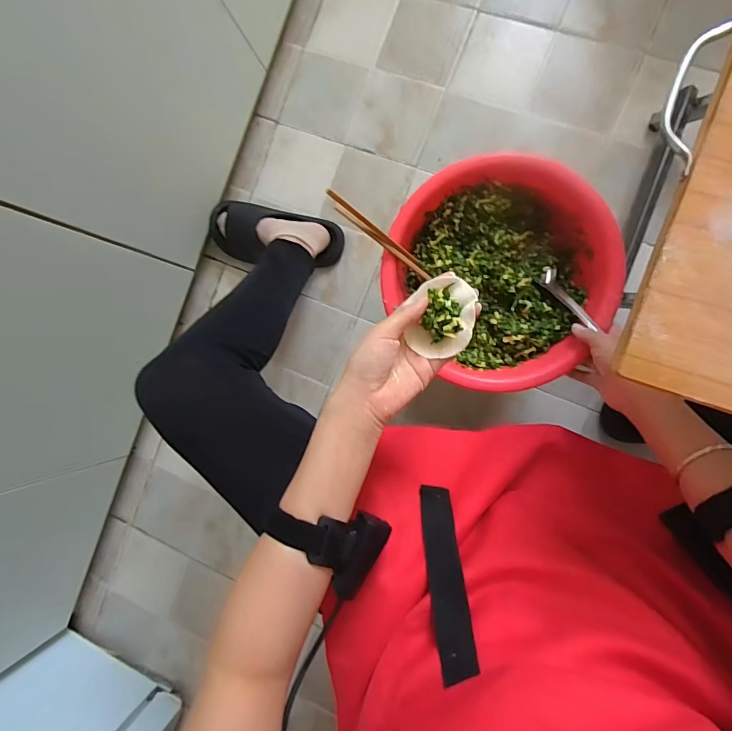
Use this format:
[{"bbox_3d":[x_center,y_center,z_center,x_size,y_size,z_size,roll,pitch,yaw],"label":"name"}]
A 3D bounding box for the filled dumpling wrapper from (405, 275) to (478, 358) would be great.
[{"bbox_3d":[0.070,-0.044,0.393,0.053,0.024,0.070,13,92,9],"label":"filled dumpling wrapper"}]

